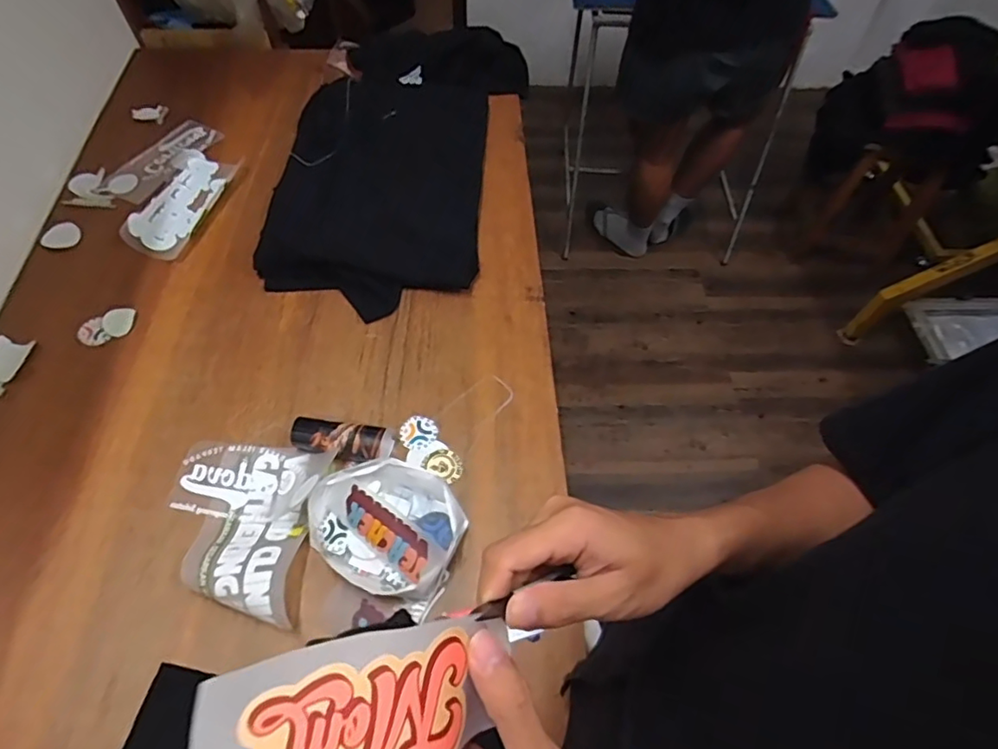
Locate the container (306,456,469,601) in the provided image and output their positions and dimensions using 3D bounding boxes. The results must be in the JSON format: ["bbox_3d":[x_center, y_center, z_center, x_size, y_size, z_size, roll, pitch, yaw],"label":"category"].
[{"bbox_3d":[-0.149,0.196,0.746,0.195,0.052,0.159,25,61,12],"label":"container"}]

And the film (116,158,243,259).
[{"bbox_3d":[-0.604,-0.330,1.073,0.119,0.023,0.254,17,60,7],"label":"film"}]

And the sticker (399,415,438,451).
[{"bbox_3d":[-0.121,0.088,0.845,0.055,0.004,0.055,0,58,1],"label":"sticker"}]

